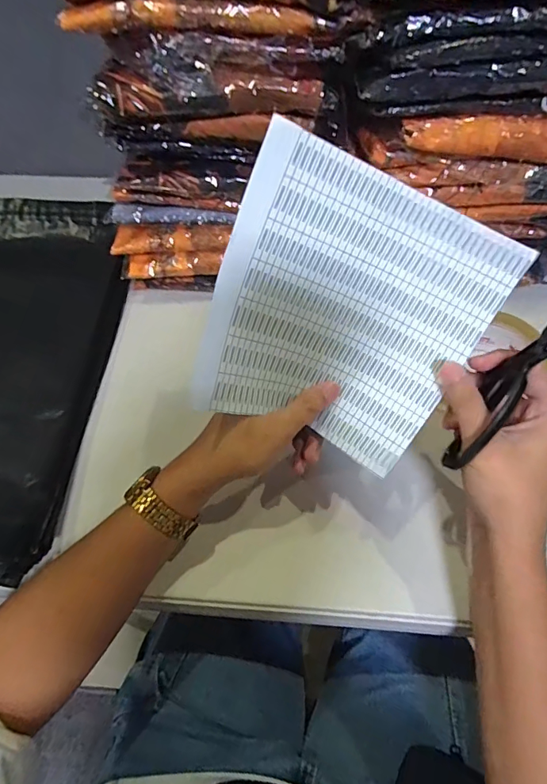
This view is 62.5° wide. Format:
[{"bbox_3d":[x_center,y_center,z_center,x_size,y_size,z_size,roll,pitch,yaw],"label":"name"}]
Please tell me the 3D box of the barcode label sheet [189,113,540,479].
[{"bbox_3d":[0.051,-0.054,0.323,0.186,0.186,0.038,21,19,-12],"label":"barcode label sheet"}]

